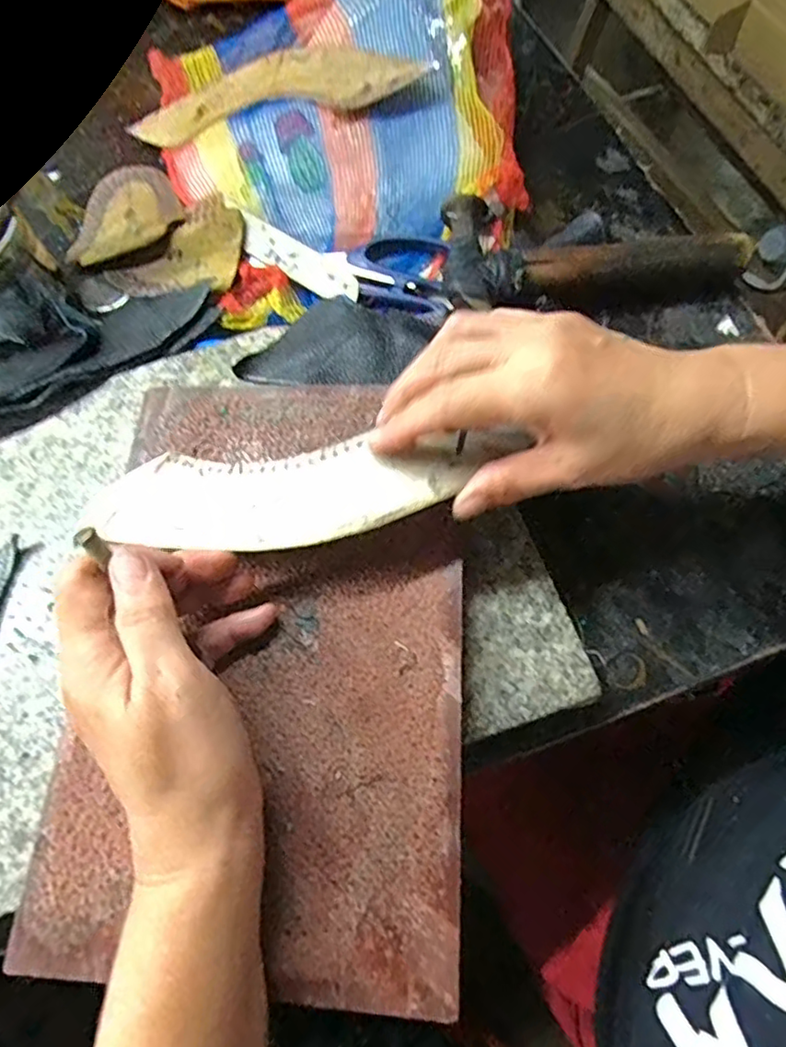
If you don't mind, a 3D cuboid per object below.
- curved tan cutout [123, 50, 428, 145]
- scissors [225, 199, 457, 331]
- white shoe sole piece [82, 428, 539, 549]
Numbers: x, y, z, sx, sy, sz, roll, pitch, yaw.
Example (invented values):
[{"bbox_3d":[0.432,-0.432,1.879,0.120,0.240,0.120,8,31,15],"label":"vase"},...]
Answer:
[{"bbox_3d":[-0.092,-0.314,0.450,0.236,0.013,0.060,7,66,24],"label":"curved tan cutout"},{"bbox_3d":[-0.033,-0.177,0.408,0.161,0.016,0.065,21,71,12],"label":"scissors"},{"bbox_3d":[-0.048,-0.014,0.295,0.208,0.021,0.058,-6,66,10],"label":"white shoe sole piece"}]

